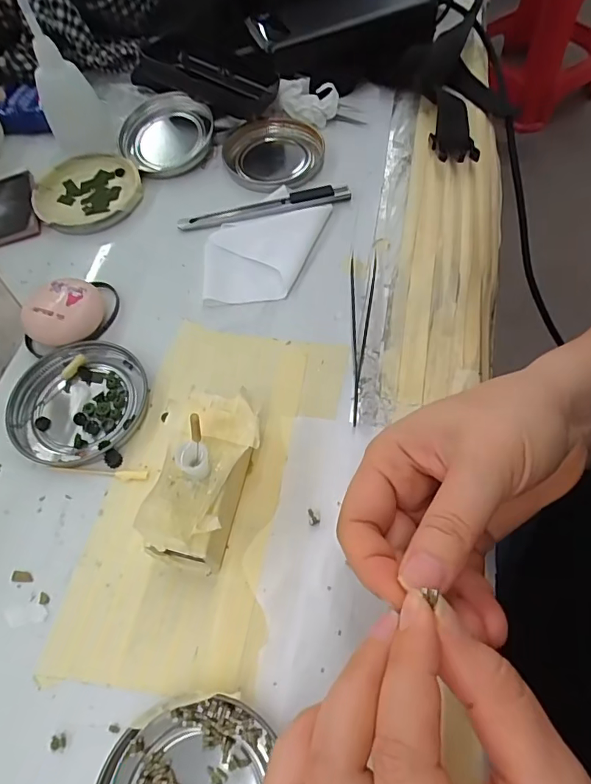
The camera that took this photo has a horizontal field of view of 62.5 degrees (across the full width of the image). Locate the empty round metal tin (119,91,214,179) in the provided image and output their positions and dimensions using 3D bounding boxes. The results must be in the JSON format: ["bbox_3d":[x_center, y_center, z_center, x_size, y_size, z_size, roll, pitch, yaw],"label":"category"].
[{"bbox_3d":[-0.107,-0.207,0.389,0.073,0.025,0.072,-2,61,3],"label":"empty round metal tin"}]

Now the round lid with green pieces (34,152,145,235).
[{"bbox_3d":[-0.159,-0.152,0.373,0.078,0.010,0.076,-2,61,3],"label":"round lid with green pieces"}]

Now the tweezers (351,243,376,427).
[{"bbox_3d":[0.040,-0.040,0.303,0.016,0.006,0.131,4,62,6],"label":"tweezers"}]

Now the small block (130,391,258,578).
[{"bbox_3d":[-0.042,0.042,0.239,0.041,0.044,0.082,7,62,8],"label":"small block"}]

